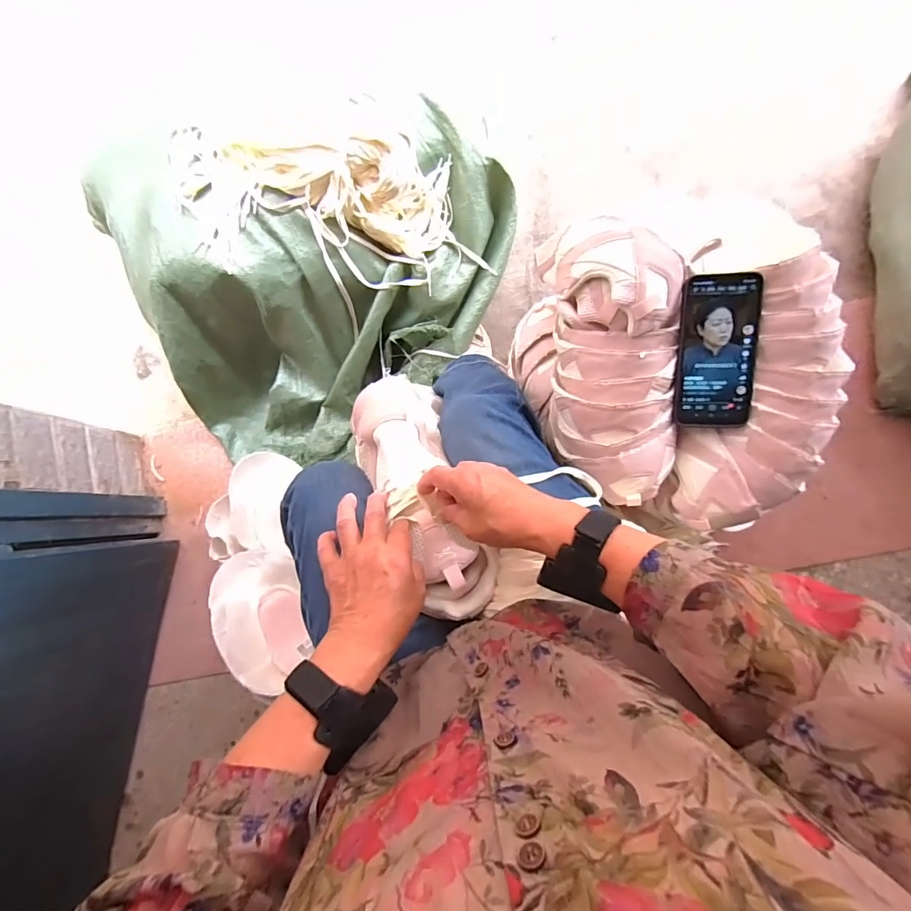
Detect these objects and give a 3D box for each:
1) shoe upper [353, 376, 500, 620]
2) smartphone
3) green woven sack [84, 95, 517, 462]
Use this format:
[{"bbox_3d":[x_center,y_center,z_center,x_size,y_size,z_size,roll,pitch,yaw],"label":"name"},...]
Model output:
[{"bbox_3d":[-0.040,0.037,0.472,0.097,0.062,0.266,-21,80,-1],"label":"shoe upper"},{"bbox_3d":[0.293,-0.115,0.500,0.082,0.009,0.164,0,102,13],"label":"smartphone"},{"bbox_3d":[-0.233,-0.265,0.798,0.677,0.268,0.490,-6,83,1],"label":"green woven sack"}]

